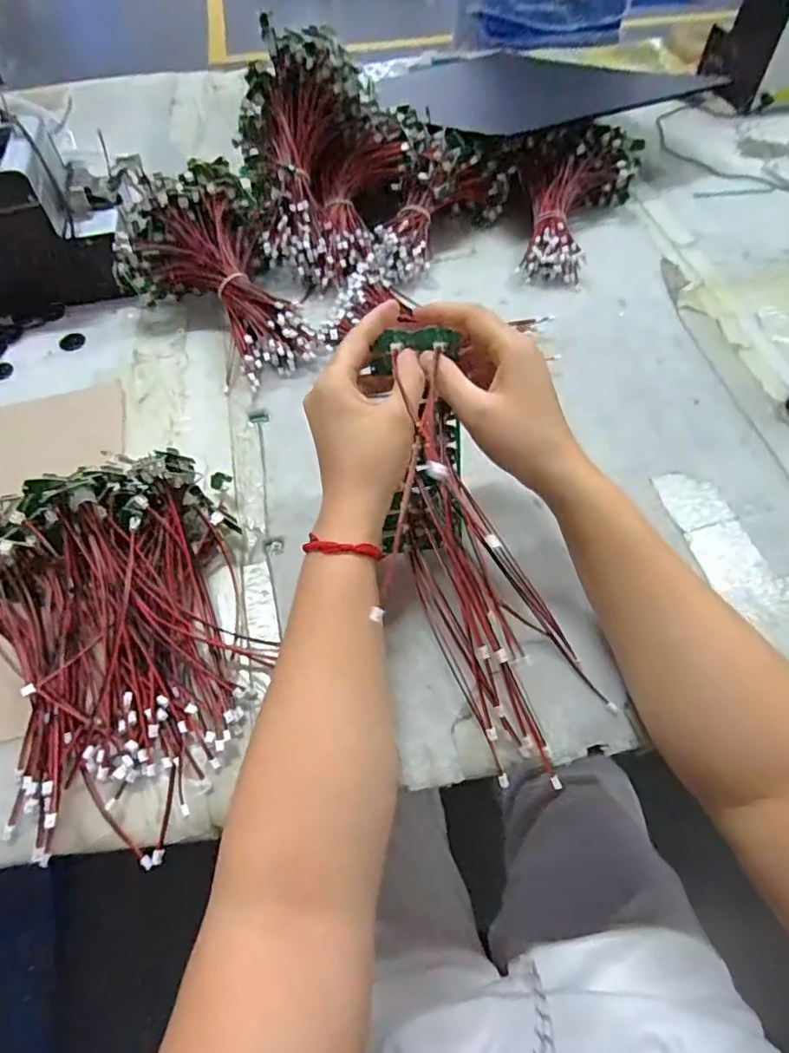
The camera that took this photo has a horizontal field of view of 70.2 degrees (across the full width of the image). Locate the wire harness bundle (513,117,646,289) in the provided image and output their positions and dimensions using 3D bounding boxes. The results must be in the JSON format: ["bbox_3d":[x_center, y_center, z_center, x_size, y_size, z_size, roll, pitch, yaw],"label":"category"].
[{"bbox_3d":[0.208,-0.401,0.665,0.131,0.071,0.239,20,61,12],"label":"wire harness bundle"}]

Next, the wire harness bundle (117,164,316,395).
[{"bbox_3d":[-0.185,-0.252,0.560,0.157,0.104,0.220,-22,61,-13],"label":"wire harness bundle"}]

